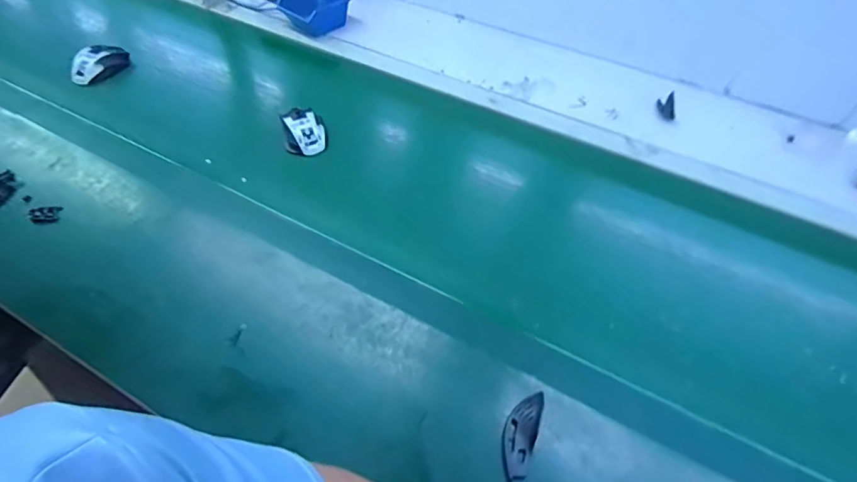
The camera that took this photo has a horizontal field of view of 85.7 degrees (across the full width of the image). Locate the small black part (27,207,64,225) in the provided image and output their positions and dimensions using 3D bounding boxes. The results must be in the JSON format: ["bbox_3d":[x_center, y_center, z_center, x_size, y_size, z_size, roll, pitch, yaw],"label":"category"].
[{"bbox_3d":[-0.590,-0.041,0.710,0.044,0.008,0.031,-3,55,-3],"label":"small black part"}]

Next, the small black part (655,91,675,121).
[{"bbox_3d":[0.450,-0.259,0.876,0.034,0.007,0.089,15,57,10],"label":"small black part"}]

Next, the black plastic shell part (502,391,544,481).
[{"bbox_3d":[0.103,0.214,0.516,0.034,0.008,0.097,17,54,11],"label":"black plastic shell part"}]

